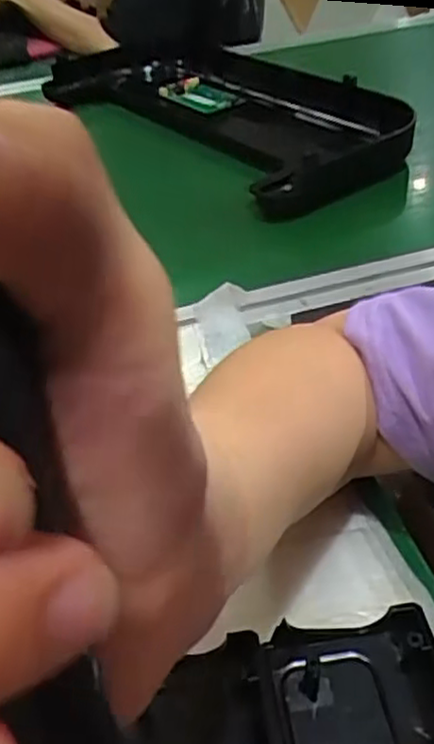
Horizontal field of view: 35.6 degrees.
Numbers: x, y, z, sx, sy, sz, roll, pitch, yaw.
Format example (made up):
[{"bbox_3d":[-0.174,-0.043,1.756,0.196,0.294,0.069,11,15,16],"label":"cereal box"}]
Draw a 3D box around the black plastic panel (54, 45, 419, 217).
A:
[{"bbox_3d":[-0.008,-0.320,0.797,0.208,0.051,0.537,-27,44,-24],"label":"black plastic panel"}]

